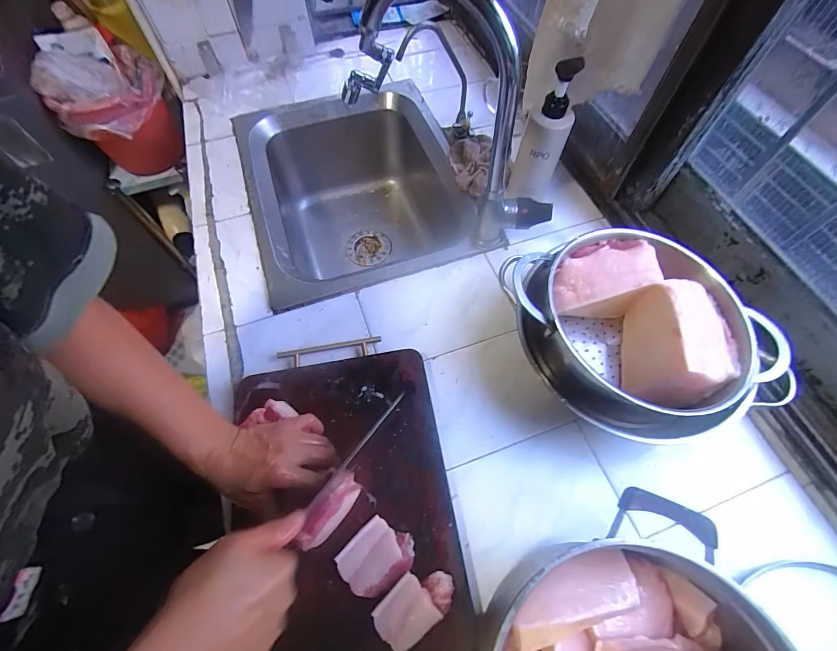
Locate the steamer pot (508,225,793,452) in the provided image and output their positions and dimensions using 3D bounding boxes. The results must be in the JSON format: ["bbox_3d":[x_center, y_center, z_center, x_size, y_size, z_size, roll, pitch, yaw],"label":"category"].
[{"bbox_3d":[0.285,0.014,0.498,0.255,0.125,0.268,0,63,0],"label":"steamer pot"}]

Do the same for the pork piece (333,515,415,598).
[{"bbox_3d":[-0.045,0.250,0.410,0.073,0.024,0.061,-40,70,-18],"label":"pork piece"}]

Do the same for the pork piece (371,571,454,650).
[{"bbox_3d":[-0.004,0.284,0.387,0.081,0.033,0.050,-35,68,-16],"label":"pork piece"}]

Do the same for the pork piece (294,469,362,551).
[{"bbox_3d":[-0.095,0.201,0.413,0.029,0.061,0.081,31,67,15],"label":"pork piece"}]

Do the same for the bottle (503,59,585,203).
[{"bbox_3d":[0.198,-0.295,0.608,0.067,0.209,0.065,15,64,8],"label":"bottle"}]

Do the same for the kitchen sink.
[{"bbox_3d":[-0.114,-0.228,0.798,0.396,0.230,0.472,-18,64,-9],"label":"kitchen sink"}]

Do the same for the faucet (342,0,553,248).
[{"bbox_3d":[0.048,-0.272,0.517,0.322,0.345,0.074,24,65,12],"label":"faucet"}]

